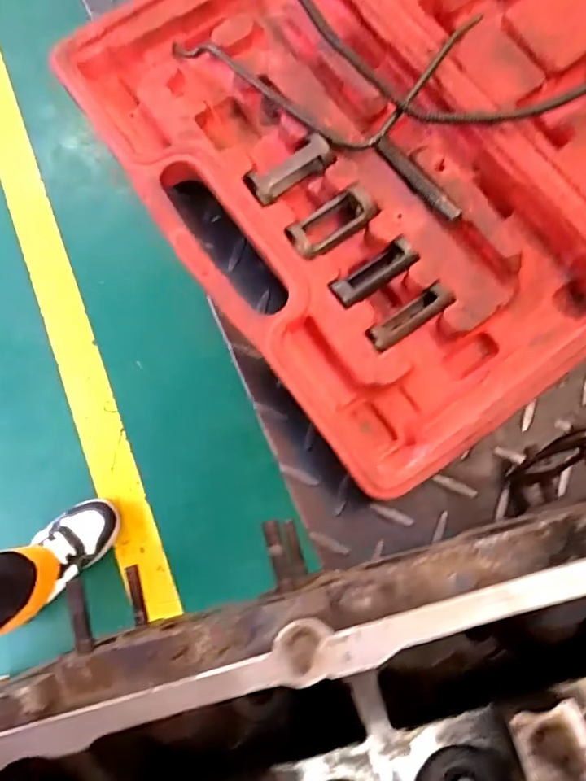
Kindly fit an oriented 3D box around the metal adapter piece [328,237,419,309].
[{"bbox_3d":[0.045,-0.065,0.301,0.051,0.011,0.017,-34,76,-6],"label":"metal adapter piece"}]

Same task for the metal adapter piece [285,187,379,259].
[{"bbox_3d":[0.022,-0.096,0.306,0.049,0.012,0.024,-35,76,-6],"label":"metal adapter piece"}]

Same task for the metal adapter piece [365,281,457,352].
[{"bbox_3d":[0.064,-0.040,0.297,0.050,0.010,0.014,-33,76,-6],"label":"metal adapter piece"}]

